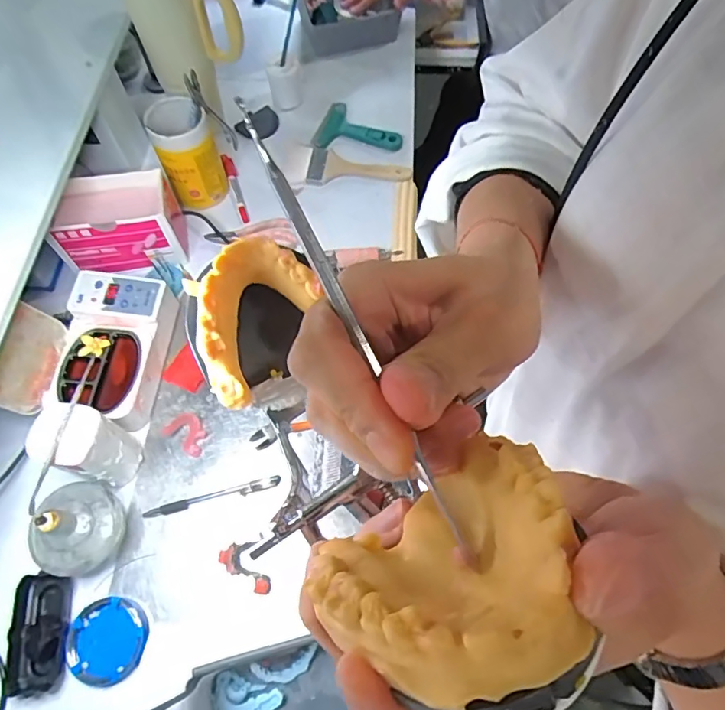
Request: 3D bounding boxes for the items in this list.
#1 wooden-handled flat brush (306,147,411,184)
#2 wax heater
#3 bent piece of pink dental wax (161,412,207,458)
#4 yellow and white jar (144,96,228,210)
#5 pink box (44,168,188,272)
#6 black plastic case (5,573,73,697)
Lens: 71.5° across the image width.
[{"bbox_3d":[-0.006,-0.294,0.794,0.159,0.007,0.069,9,66,4],"label":"wooden-handled flat brush"},{"bbox_3d":[-0.315,-0.008,0.635,0.122,0.069,0.180,11,66,5],"label":"wax heater"},{"bbox_3d":[-0.213,0.094,0.615,0.057,0.006,0.040,32,69,14],"label":"bent piece of pink dental wax"},{"bbox_3d":[-0.250,-0.288,0.721,0.078,0.134,0.074,-25,68,-11],"label":"yellow and white jar"},{"bbox_3d":[-0.331,-0.180,0.688,0.160,0.095,0.101,-9,66,-4],"label":"pink box"},{"bbox_3d":[-0.335,0.286,0.523,0.052,0.021,0.107,-9,66,-4],"label":"black plastic case"}]

